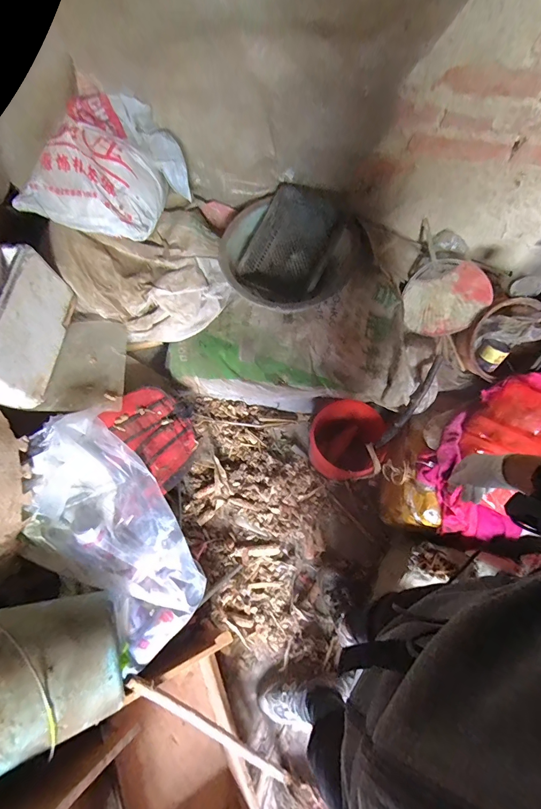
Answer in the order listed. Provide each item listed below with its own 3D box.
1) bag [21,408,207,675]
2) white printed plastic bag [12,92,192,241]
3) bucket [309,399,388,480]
[{"bbox_3d":[-0.371,0.310,0.838,0.306,0.114,0.582,-26,92,-11],"label":"bag"},{"bbox_3d":[-0.376,-0.515,0.804,0.343,0.168,0.232,-41,75,-15],"label":"white printed plastic bag"},{"bbox_3d":[0.250,0.136,1.280,0.224,0.231,0.244,0,69,-1],"label":"bucket"}]

